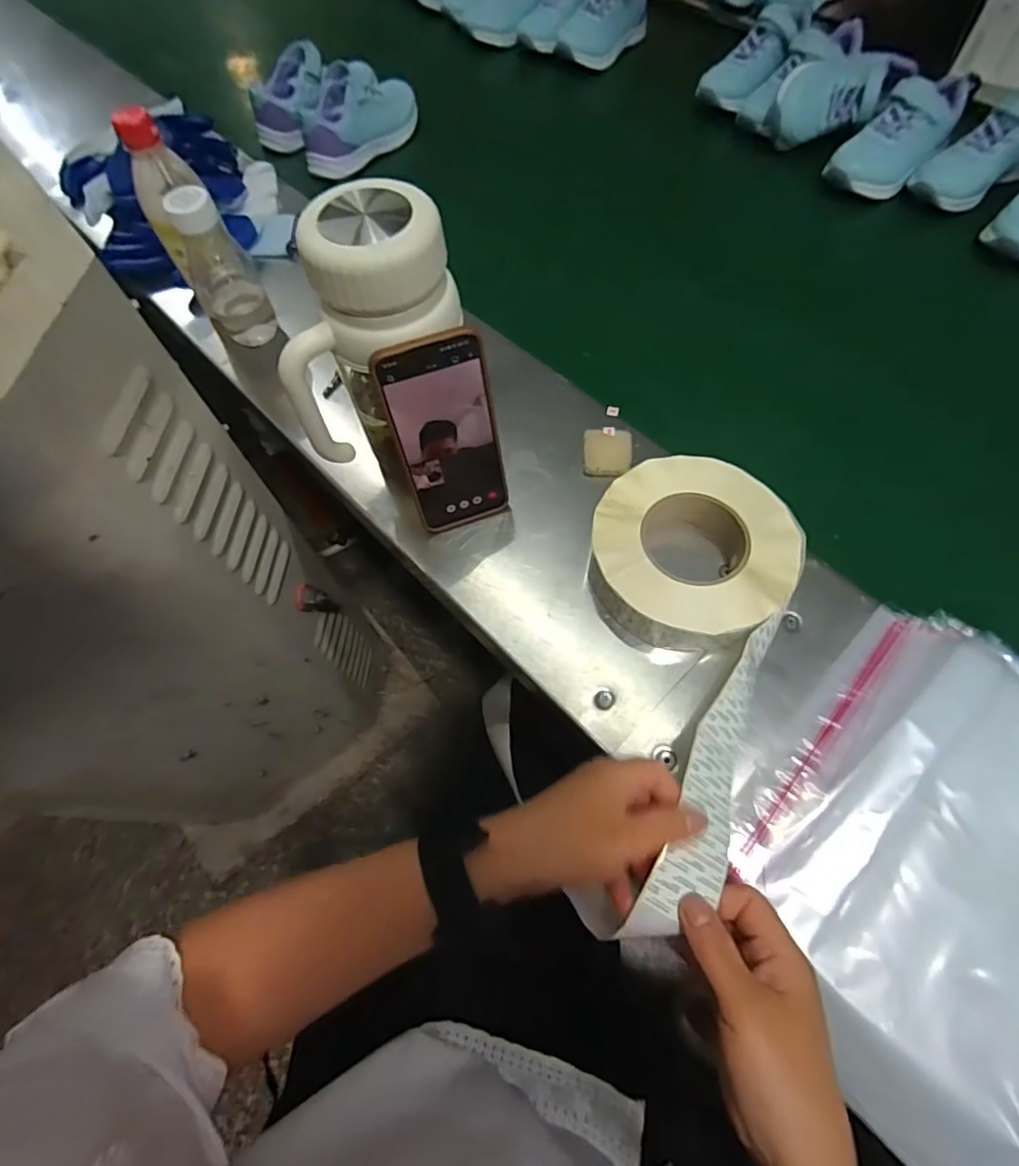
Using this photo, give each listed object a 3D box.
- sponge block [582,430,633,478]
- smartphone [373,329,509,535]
[{"bbox_3d":[0.090,-0.119,0.489,0.042,0.009,0.049,4,65,4],"label":"sponge block"},{"bbox_3d":[-0.045,-0.108,0.407,0.073,0.158,0.008,-19,50,-8],"label":"smartphone"}]

